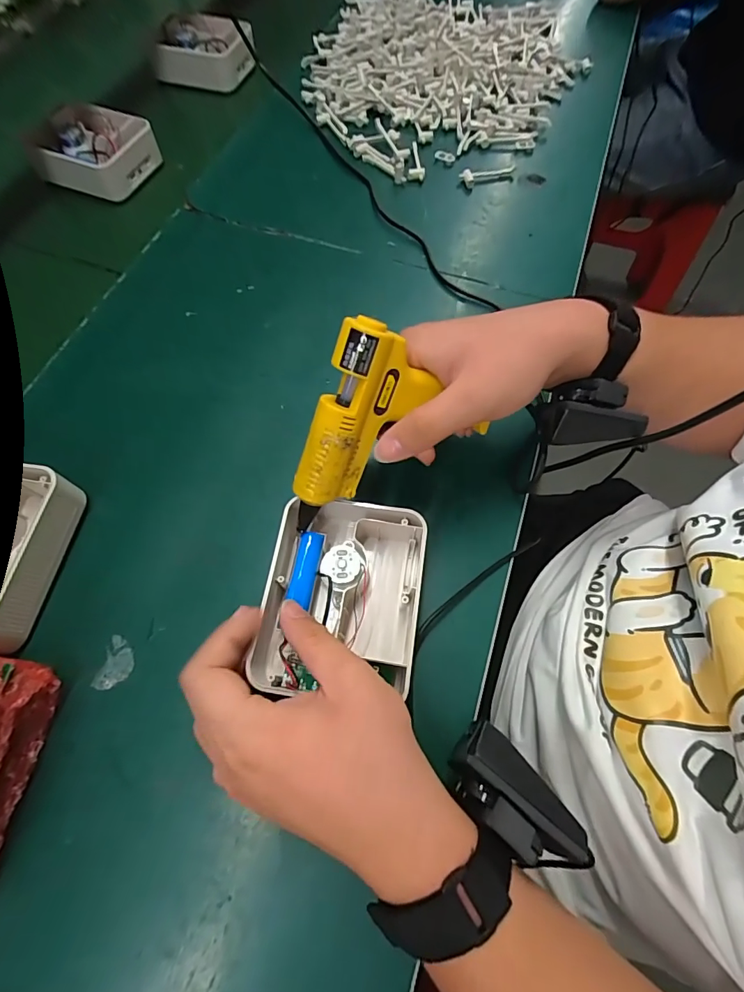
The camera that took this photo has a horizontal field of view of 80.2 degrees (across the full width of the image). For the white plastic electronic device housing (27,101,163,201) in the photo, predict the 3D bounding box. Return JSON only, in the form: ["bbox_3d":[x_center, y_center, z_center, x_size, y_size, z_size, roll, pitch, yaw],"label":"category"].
[{"bbox_3d":[-0.323,-0.410,0.518,0.119,0.037,0.103,27,68,12],"label":"white plastic electronic device housing"}]

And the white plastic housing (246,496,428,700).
[{"bbox_3d":[-0.018,0.063,0.295,0.099,0.047,0.126,7,66,3],"label":"white plastic housing"}]

